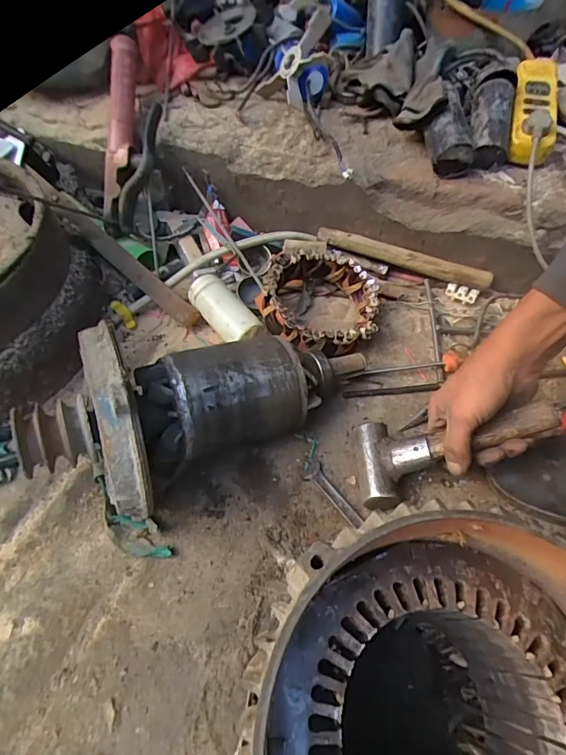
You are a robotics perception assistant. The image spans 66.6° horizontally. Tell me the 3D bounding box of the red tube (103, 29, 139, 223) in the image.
[{"bbox_3d":[-0.248,-0.384,0.650,0.042,0.043,0.281,2,83,1],"label":"red tube"}]

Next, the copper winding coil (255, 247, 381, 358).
[{"bbox_3d":[0.051,-0.105,0.596,0.158,0.073,0.179,11,54,9],"label":"copper winding coil"}]

